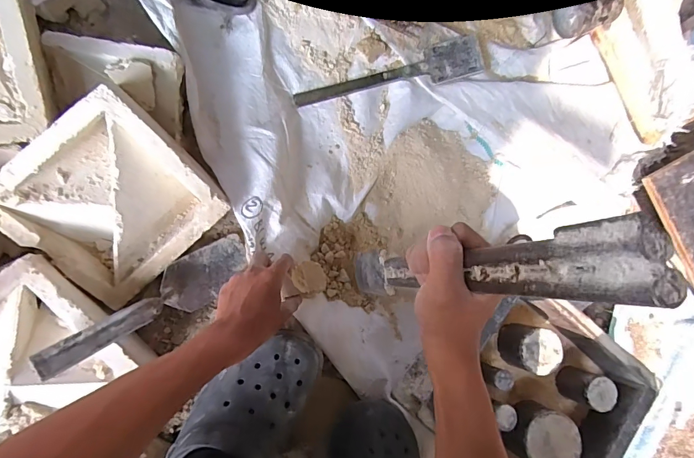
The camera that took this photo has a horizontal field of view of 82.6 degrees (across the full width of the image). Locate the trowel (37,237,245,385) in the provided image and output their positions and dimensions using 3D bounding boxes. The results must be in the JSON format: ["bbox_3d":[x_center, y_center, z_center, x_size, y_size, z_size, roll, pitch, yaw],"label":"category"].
[{"bbox_3d":[-0.227,0.087,0.482,0.064,0.034,0.261,51,41,1],"label":"trowel"}]

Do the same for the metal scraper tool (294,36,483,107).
[{"bbox_3d":[0.071,-0.250,0.645,0.312,0.023,0.059,-16,84,-13],"label":"metal scraper tool"}]

